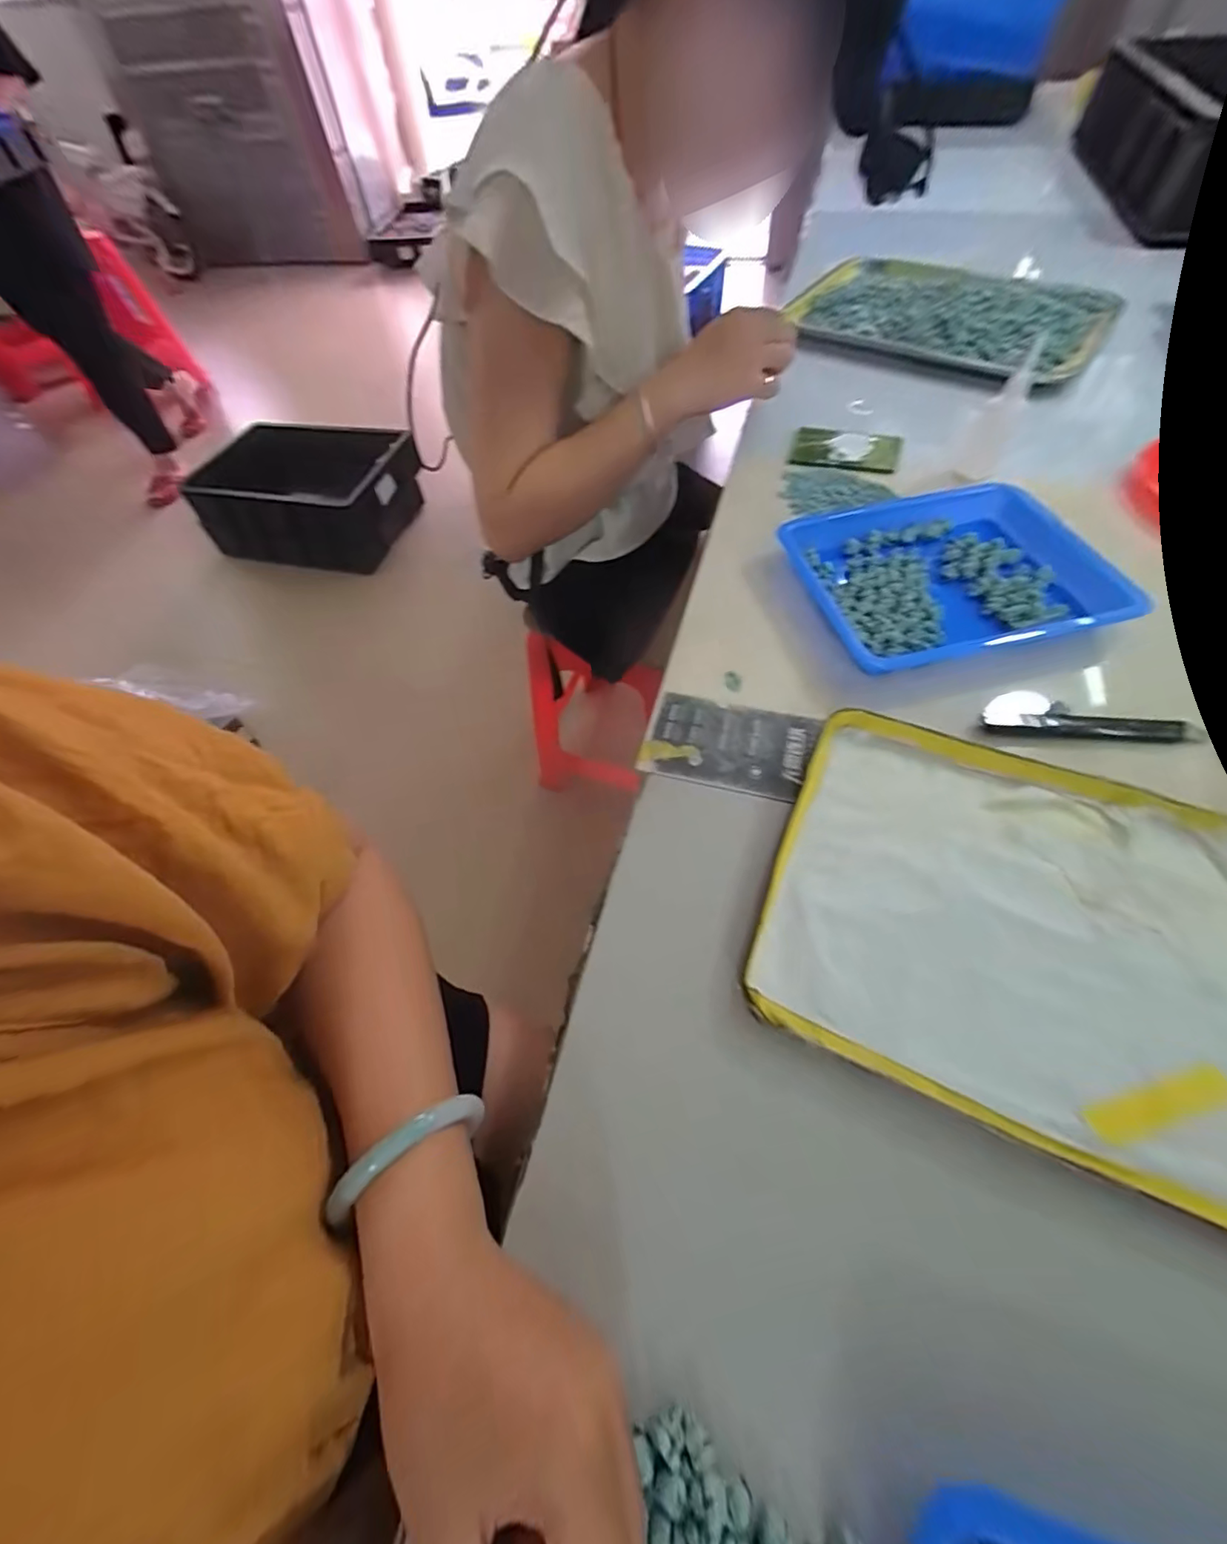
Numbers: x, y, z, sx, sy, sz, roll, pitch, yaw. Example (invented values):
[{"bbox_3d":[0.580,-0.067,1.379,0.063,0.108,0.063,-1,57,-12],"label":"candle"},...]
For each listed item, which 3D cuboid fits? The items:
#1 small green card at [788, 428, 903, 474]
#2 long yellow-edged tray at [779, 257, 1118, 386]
[{"bbox_3d":[0.229,-0.318,0.532,0.099,0.011,0.063,17,61,13],"label":"small green card"},{"bbox_3d":[0.414,-0.579,0.672,0.350,0.030,0.281,28,64,19],"label":"long yellow-edged tray"}]

